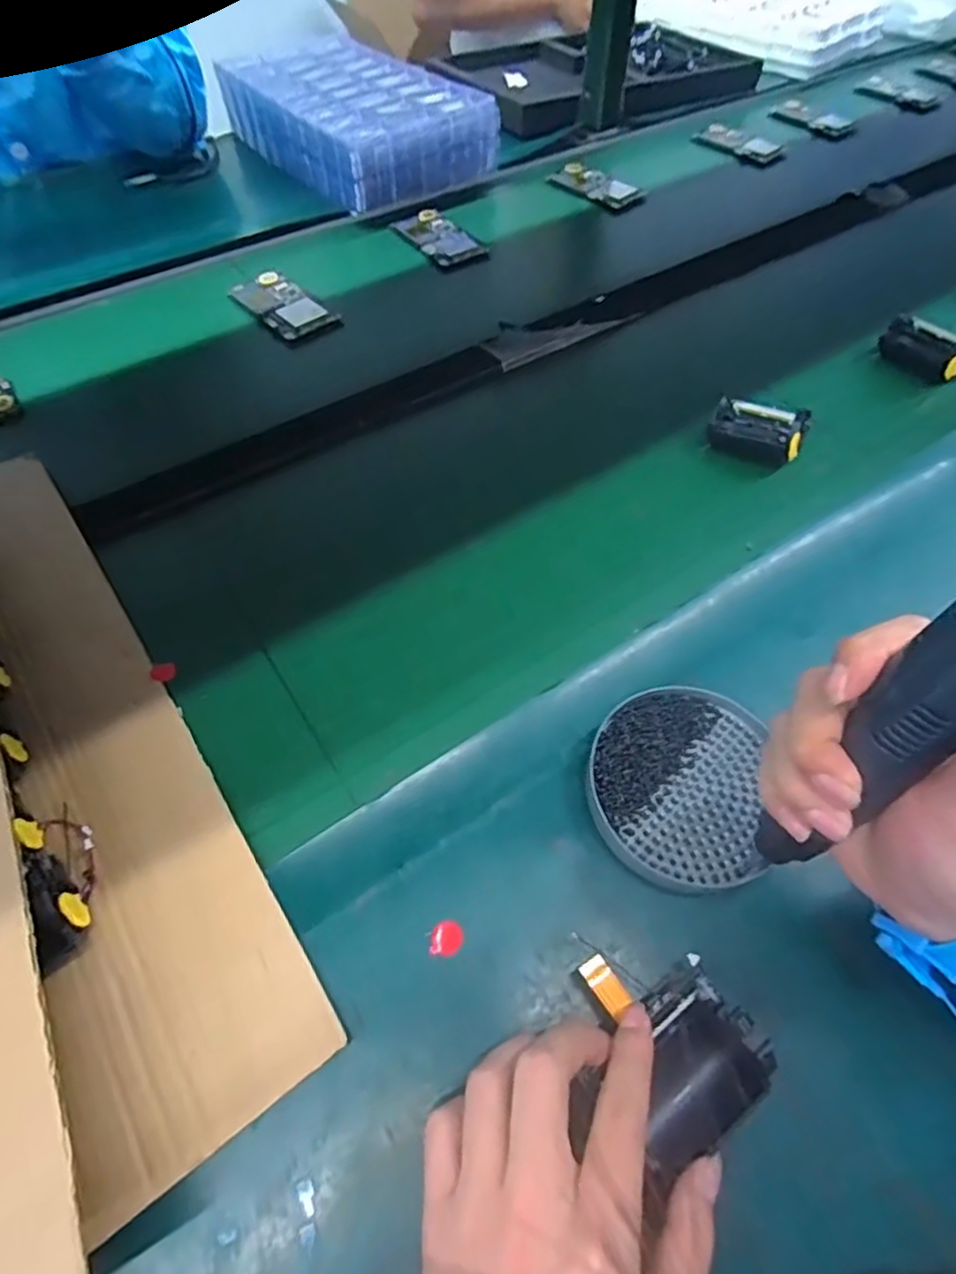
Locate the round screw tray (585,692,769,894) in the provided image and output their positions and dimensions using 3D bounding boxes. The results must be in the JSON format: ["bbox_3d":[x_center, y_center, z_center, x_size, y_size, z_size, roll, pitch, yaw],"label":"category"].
[{"bbox_3d":[0.113,0.083,0.380,0.099,0.016,0.110,11,56,5],"label":"round screw tray"}]

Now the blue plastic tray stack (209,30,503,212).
[{"bbox_3d":[-0.167,-0.689,0.870,0.215,0.078,0.369,-31,62,-22],"label":"blue plastic tray stack"}]

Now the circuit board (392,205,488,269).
[{"bbox_3d":[-0.042,-0.457,0.756,0.070,0.012,0.113,-30,62,-21],"label":"circuit board"}]

